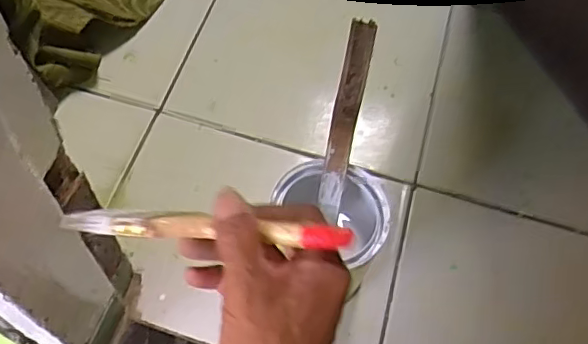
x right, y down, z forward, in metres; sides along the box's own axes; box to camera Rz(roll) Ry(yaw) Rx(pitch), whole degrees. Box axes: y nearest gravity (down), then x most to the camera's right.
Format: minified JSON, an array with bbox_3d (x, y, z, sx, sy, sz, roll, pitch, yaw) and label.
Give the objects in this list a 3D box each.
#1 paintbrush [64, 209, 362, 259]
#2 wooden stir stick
[{"bbox_3d":[-0.057,0.031,0.323,0.179,0.015,0.018,2,62,17],"label":"paintbrush"},{"bbox_3d":[0.044,-0.041,0.506,0.024,0.010,0.175,10,107,2],"label":"wooden stir stick"}]

